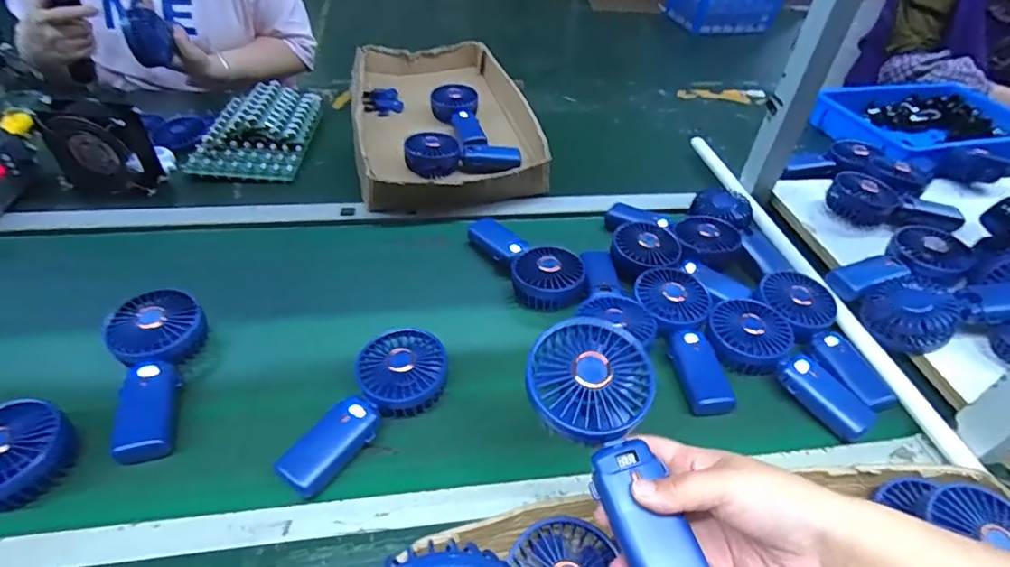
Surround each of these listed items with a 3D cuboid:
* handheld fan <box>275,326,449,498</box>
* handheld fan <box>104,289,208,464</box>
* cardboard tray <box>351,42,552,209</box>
[{"bbox_3d":[-0.137,0.110,0.505,0.084,0.045,0.180,35,50,29],"label":"handheld fan"},{"bbox_3d":[-0.337,0.082,0.518,0.081,0.047,0.175,-17,47,-22],"label":"handheld fan"},{"bbox_3d":[-0.115,-0.297,0.938,0.297,0.064,0.517,-9,44,-15],"label":"cardboard tray"}]

